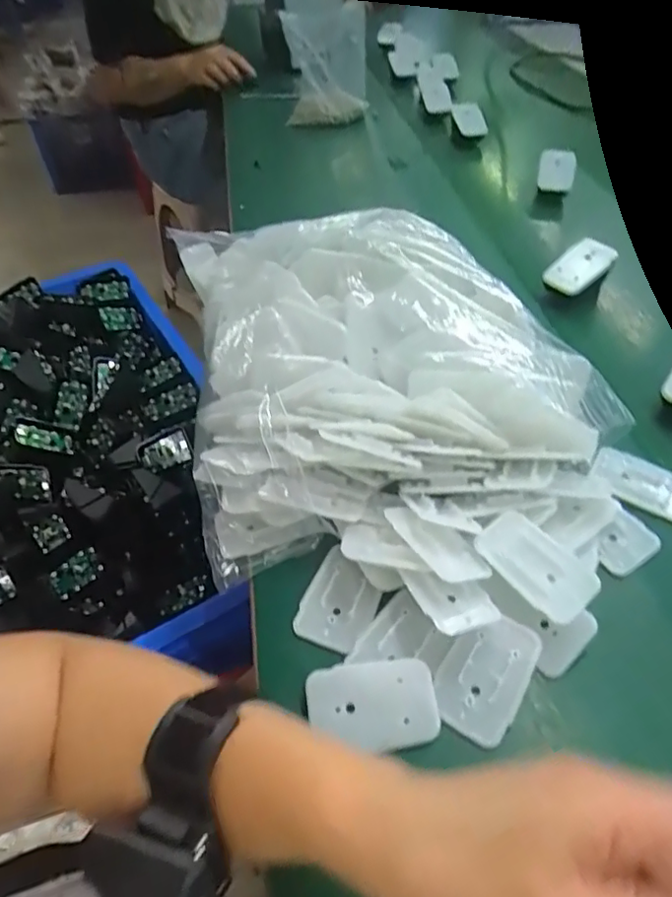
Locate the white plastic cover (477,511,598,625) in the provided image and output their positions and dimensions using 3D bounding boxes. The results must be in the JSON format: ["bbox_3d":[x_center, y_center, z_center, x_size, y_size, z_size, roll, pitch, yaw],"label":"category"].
[{"bbox_3d":[0.118,0.069,0.336,0.040,0.010,0.068,-36,57,-25],"label":"white plastic cover"}]

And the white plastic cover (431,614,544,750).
[{"bbox_3d":[0.083,0.124,0.315,0.043,0.005,0.066,29,67,20],"label":"white plastic cover"}]

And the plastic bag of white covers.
[{"bbox_3d":[0.020,-0.083,0.442,0.277,0.101,0.295,-12,50,-8],"label":"plastic bag of white covers"}]

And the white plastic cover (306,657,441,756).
[{"bbox_3d":[0.020,0.140,0.309,0.068,0.004,0.045,-9,74,1],"label":"white plastic cover"}]

